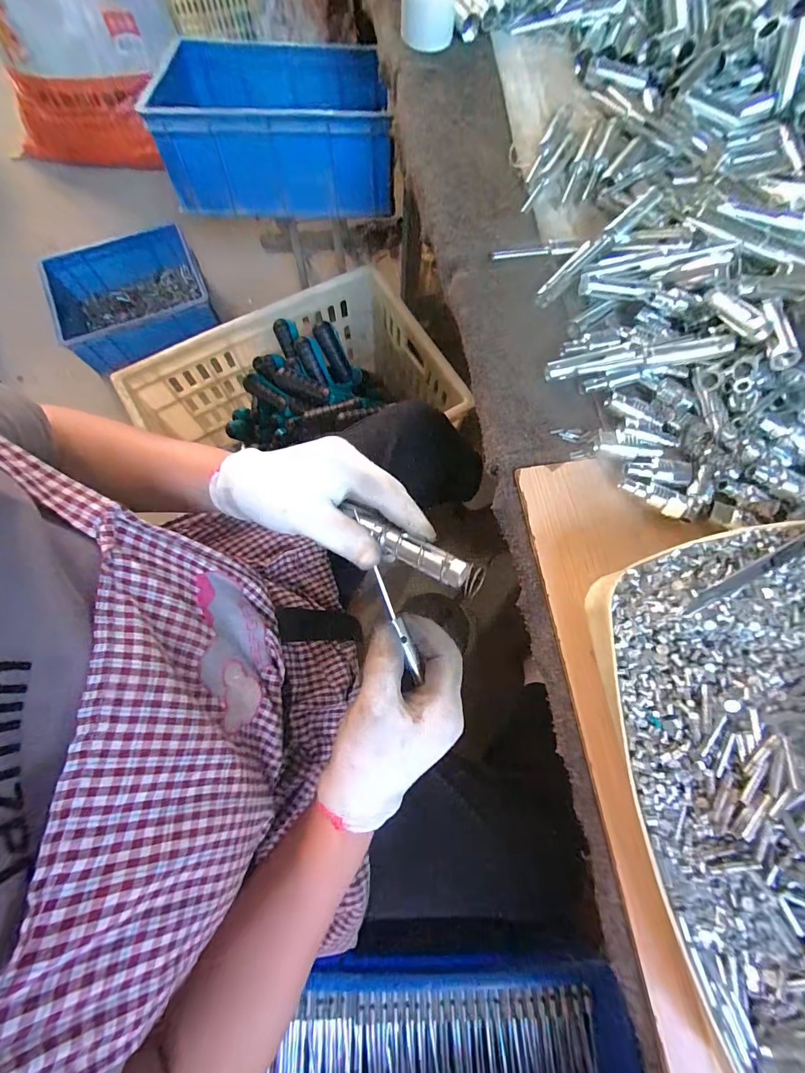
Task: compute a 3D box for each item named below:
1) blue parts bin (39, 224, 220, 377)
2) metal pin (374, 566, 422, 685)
[{"bbox_3d":[-0.665,-0.566,1.003,0.365,0.136,0.286,-24,78,-8],"label":"blue parts bin"},{"bbox_3d":[-0.004,0.061,0.284,0.007,0.004,0.081,-22,89,-7],"label":"metal pin"}]

